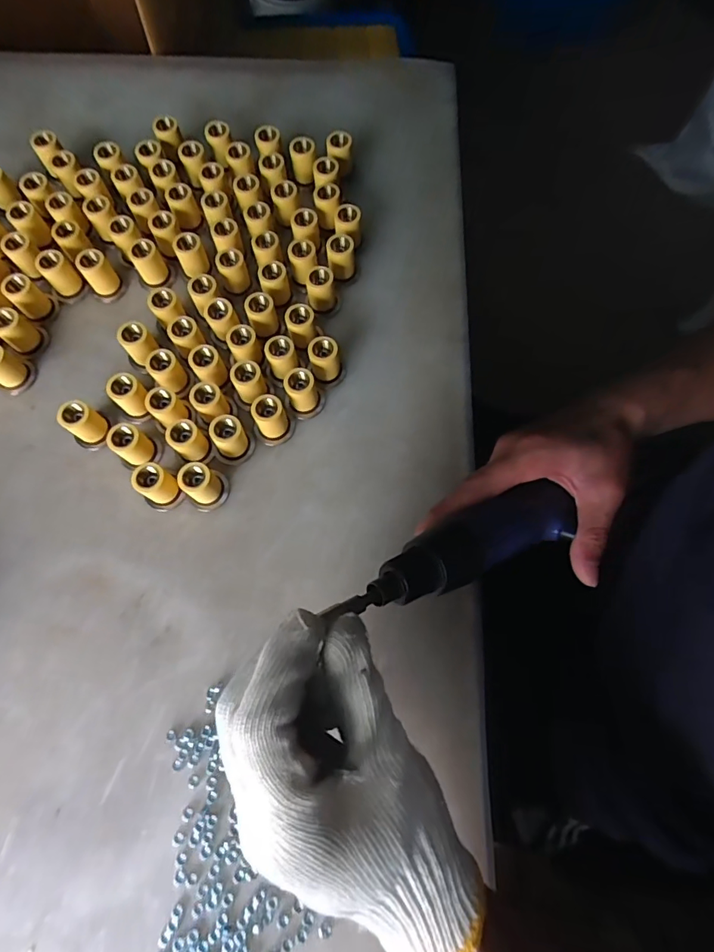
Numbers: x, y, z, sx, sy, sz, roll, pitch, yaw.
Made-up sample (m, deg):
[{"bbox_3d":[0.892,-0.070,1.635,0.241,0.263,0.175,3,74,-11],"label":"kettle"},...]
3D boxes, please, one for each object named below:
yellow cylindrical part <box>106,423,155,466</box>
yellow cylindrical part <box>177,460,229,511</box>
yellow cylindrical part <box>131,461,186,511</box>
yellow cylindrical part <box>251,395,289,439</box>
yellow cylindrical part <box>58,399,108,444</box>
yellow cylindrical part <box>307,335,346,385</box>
[{"bbox_3d":[-0.161,-0.022,0.340,0.021,0.034,0.022,0,73,0],"label":"yellow cylindrical part"},{"bbox_3d":[-0.107,0.007,0.331,0.023,0.033,0.026,-18,74,-5],"label":"yellow cylindrical part"},{"bbox_3d":[-0.139,0.008,0.329,0.024,0.035,0.027,30,76,9],"label":"yellow cylindrical part"},{"bbox_3d":[-0.064,-0.043,0.345,0.021,0.032,0.022,0,73,0],"label":"yellow cylindrical part"},{"bbox_3d":[-0.199,-0.039,0.345,0.020,0.035,0.021,0,73,0],"label":"yellow cylindrical part"},{"bbox_3d":[-0.023,-0.087,0.360,0.026,0.033,0.024,-8,73,-3],"label":"yellow cylindrical part"}]

